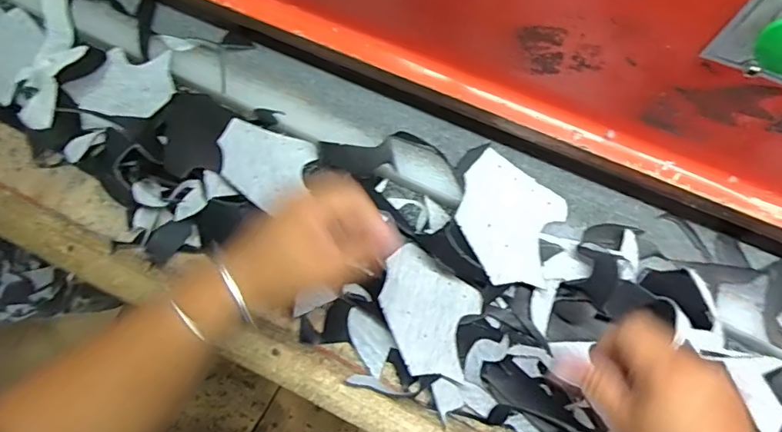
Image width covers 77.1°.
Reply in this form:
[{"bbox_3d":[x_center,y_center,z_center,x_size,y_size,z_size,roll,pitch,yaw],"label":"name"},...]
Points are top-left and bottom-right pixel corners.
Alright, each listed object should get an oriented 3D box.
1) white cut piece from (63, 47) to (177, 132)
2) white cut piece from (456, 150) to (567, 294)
[{"bbox_3d":[-0.302,-0.150,0.558,0.112,0.034,0.088,-36,74,-10],"label":"white cut piece"},{"bbox_3d":[0.115,0.002,0.483,0.100,0.007,0.119,21,74,9],"label":"white cut piece"}]

